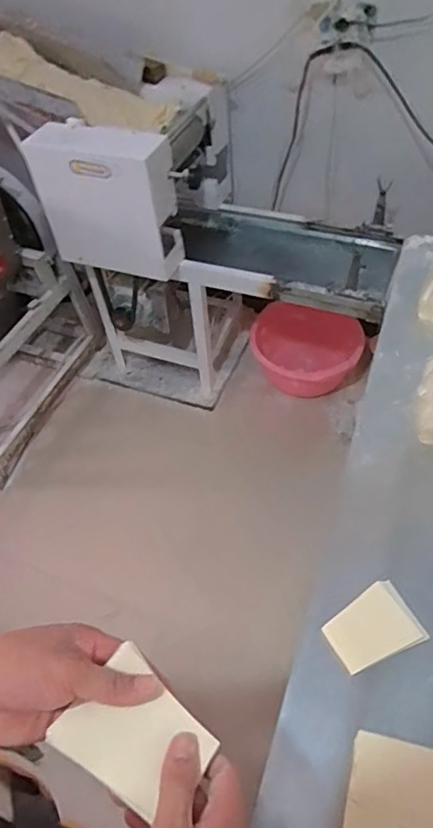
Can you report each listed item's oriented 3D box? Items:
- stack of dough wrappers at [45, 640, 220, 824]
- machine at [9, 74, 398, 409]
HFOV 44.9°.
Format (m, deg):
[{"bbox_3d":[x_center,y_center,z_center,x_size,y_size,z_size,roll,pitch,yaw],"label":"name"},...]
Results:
[{"bbox_3d":[-0.061,0.246,0.399,0.101,0.019,0.084,35,64,19],"label":"stack of dough wrappers"},{"bbox_3d":[0.003,-0.493,1.755,1.035,0.959,0.468,10,54,13],"label":"machine"}]

